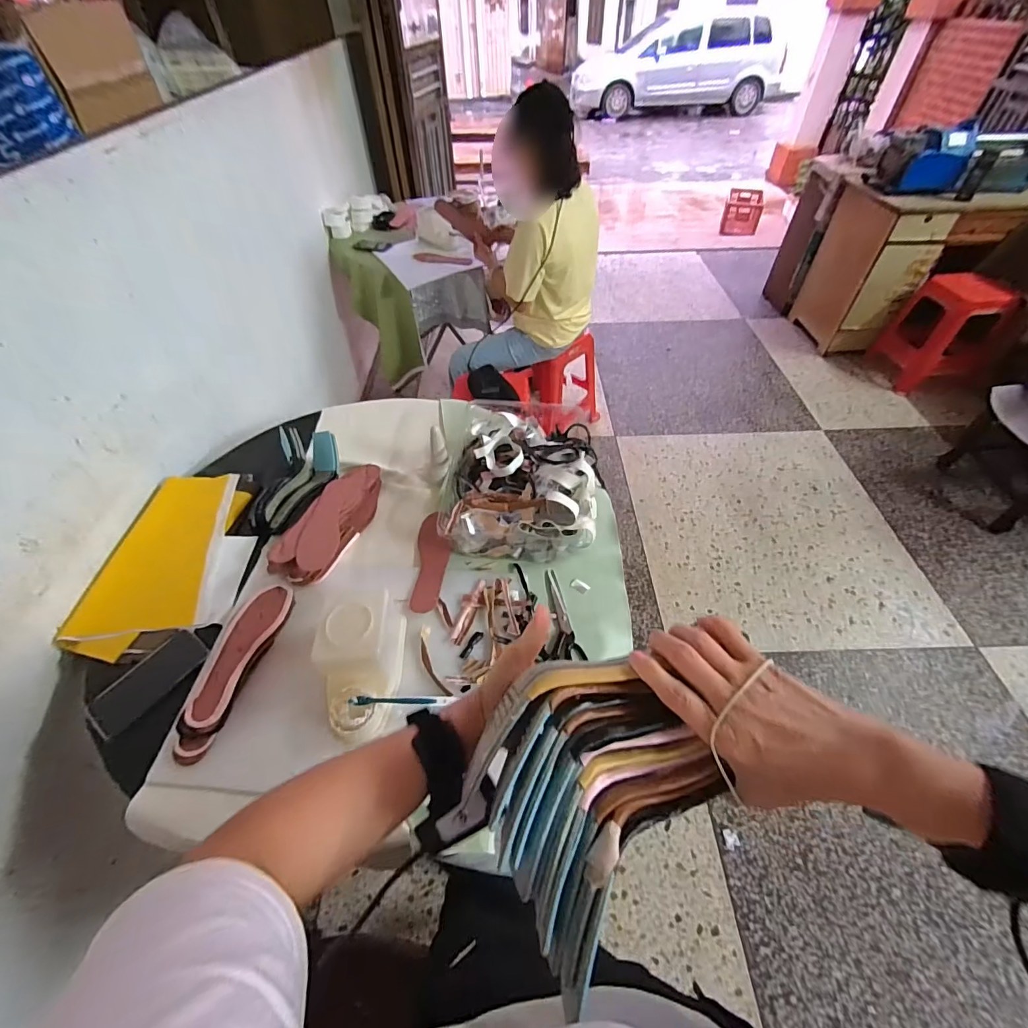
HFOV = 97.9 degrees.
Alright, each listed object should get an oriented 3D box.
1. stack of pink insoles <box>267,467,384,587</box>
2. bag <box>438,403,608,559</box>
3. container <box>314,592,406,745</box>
[{"bbox_3d":[-0.357,0.007,0.887,0.108,0.065,0.293,13,53,11],"label":"stack of pink insoles"},{"bbox_3d":[0.019,-0.091,0.912,0.276,0.103,0.373,2,51,3],"label":"bag"},{"bbox_3d":[-0.229,0.219,0.662,0.104,0.103,0.191,-3,51,-1],"label":"container"}]

